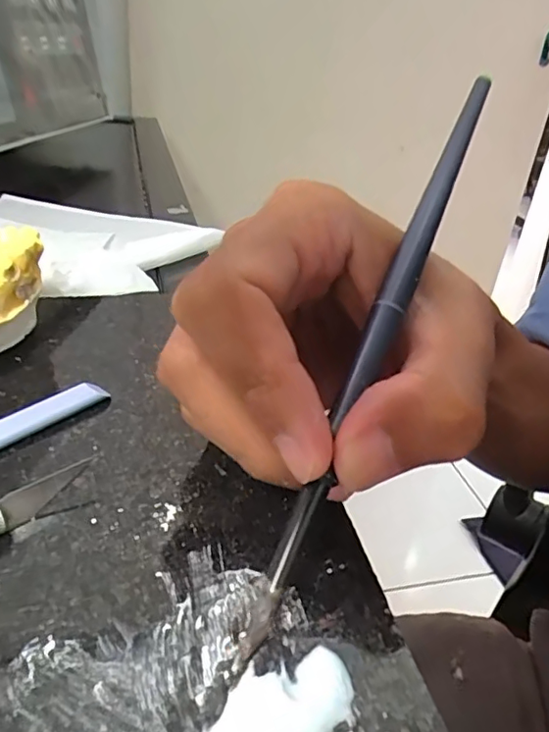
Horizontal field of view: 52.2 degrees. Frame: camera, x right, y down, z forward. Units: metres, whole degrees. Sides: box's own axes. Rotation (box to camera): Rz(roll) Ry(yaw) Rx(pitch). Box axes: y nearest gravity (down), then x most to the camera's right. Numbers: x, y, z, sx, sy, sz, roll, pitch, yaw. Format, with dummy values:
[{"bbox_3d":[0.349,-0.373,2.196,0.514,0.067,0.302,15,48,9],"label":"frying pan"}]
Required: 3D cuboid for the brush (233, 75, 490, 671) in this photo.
[{"bbox_3d":[0.028,-0.013,0.139,0.008,0.007,0.165,19,69,19],"label":"brush"}]

